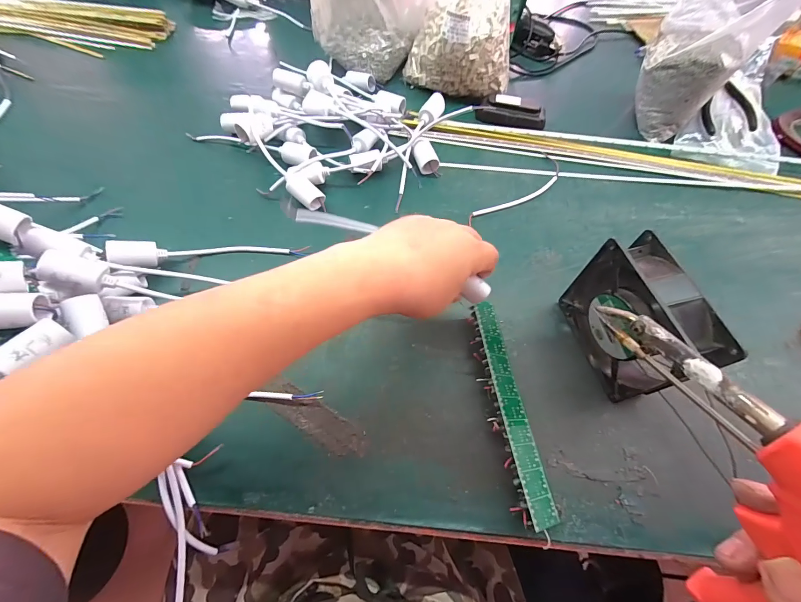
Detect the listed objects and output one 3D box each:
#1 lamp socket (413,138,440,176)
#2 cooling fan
[{"bbox_3d":[0.035,-0.206,0.486,0.027,0.029,0.046,-16,63,-10],"label":"lamp socket"},{"bbox_3d":[0.208,0.018,0.309,0.038,0.118,0.121,-13,62,-9],"label":"cooling fan"}]

